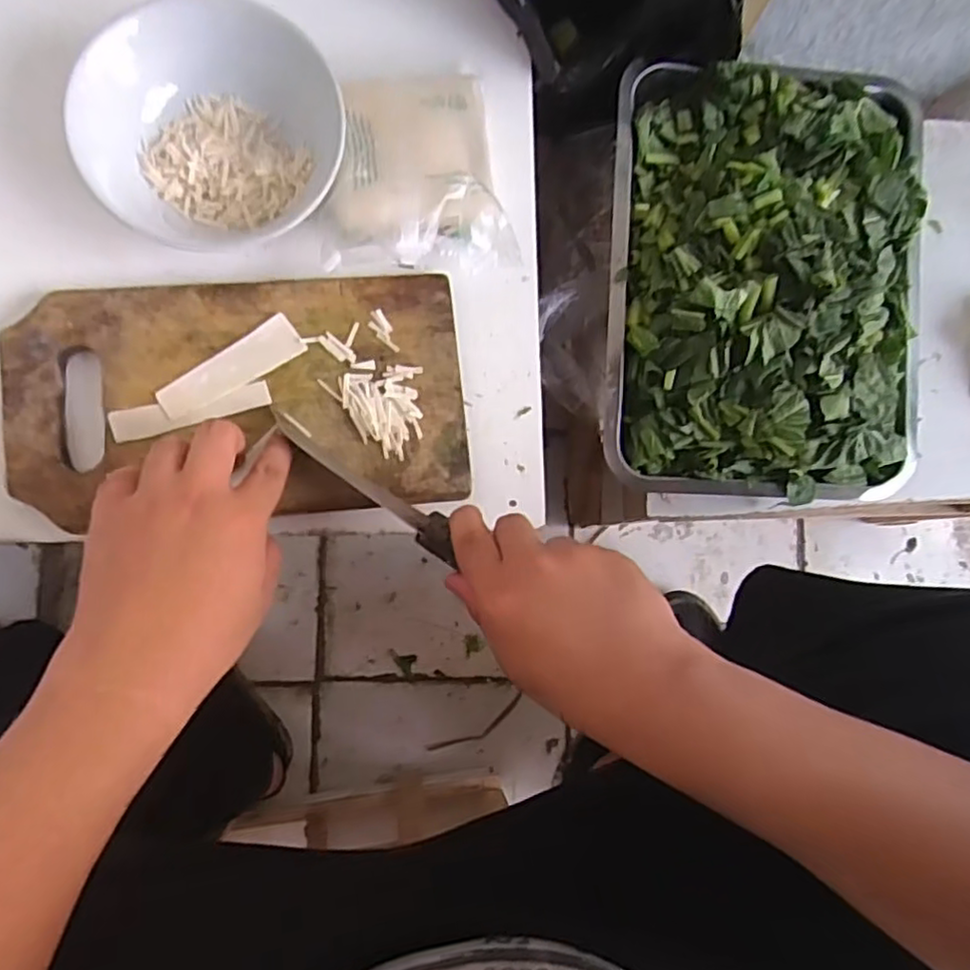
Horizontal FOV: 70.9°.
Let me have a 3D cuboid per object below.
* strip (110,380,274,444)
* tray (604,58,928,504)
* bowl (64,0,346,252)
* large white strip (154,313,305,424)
[{"bbox_3d":[-0.185,-0.047,0.431,0.096,0.004,0.019,-15,86,-9],"label":"strip"},{"bbox_3d":[0.230,-0.160,0.531,0.249,0.071,0.331,2,84,-6],"label":"tray"},{"bbox_3d":[-0.170,-0.231,0.426,0.159,0.068,0.143,-6,85,-7],"label":"bowl"},{"bbox_3d":[-0.164,-0.076,0.439,0.095,0.004,0.029,-33,88,-9],"label":"large white strip"}]

